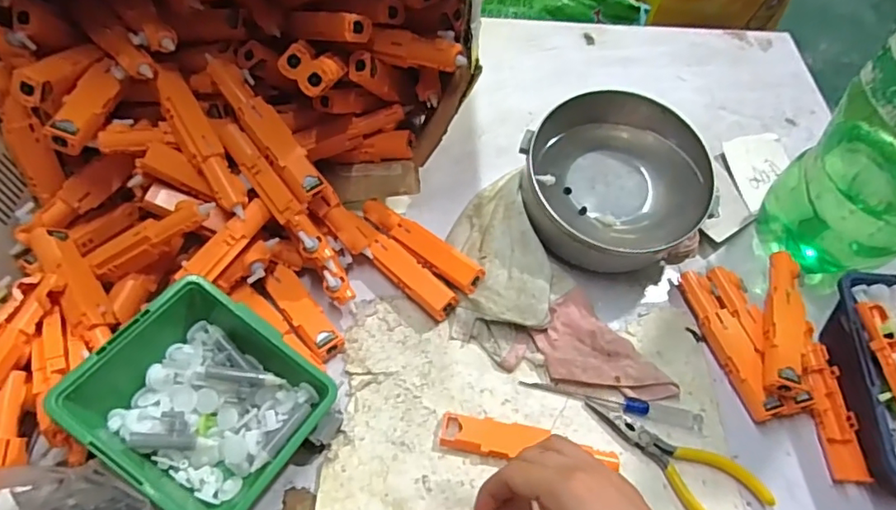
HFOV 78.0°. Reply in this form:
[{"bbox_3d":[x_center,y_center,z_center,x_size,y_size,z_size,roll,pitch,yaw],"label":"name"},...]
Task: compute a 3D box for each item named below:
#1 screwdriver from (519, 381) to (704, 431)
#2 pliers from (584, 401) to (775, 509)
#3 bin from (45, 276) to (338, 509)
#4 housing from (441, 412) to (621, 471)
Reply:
[{"bbox_3d":[0.119,0.106,0.401,0.130,0.010,0.011,13,57,5],"label":"screwdriver"},{"bbox_3d":[0.153,0.142,0.378,0.128,0.006,0.049,32,61,16],"label":"pliers"},{"bbox_3d":[-0.152,0.093,0.347,0.128,0.060,0.114,34,61,5],"label":"bin"},{"bbox_3d":[0.055,0.127,0.371,0.120,0.011,0.024,9,57,2],"label":"housing"}]

